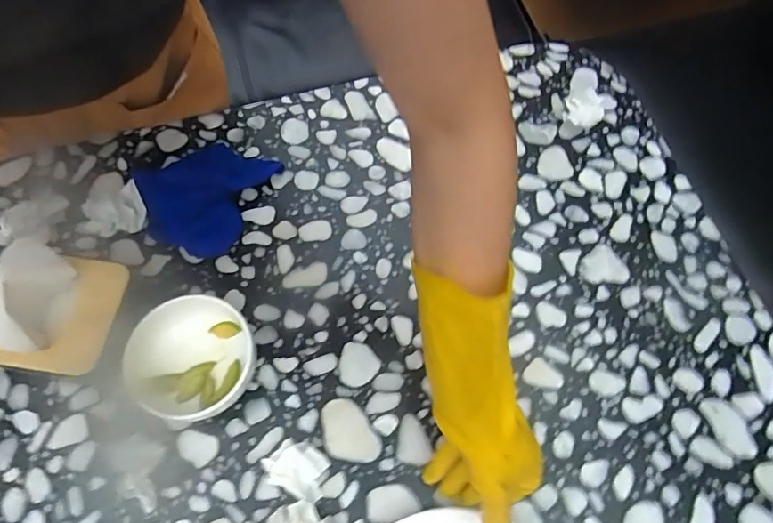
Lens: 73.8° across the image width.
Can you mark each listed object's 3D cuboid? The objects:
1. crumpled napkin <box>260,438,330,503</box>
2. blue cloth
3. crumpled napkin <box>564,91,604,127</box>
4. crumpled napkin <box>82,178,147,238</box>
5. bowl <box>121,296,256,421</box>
[{"bbox_3d":[-0.083,0.192,0.479,0.057,0.029,0.043,28,70,10],"label":"crumpled napkin"},{"bbox_3d":[-0.222,-0.082,0.602,0.142,0.013,0.140,20,69,7],"label":"blue cloth"},{"bbox_3d":[0.246,-0.190,0.645,0.048,0.022,0.044,-16,69,-7],"label":"crumpled napkin"},{"bbox_3d":[-0.306,-0.059,0.582,0.057,0.022,0.059,-22,70,-10],"label":"crumpled napkin"},{"bbox_3d":[-0.194,0.096,0.513,0.123,0.040,0.116,0,68,-1],"label":"bowl"}]

